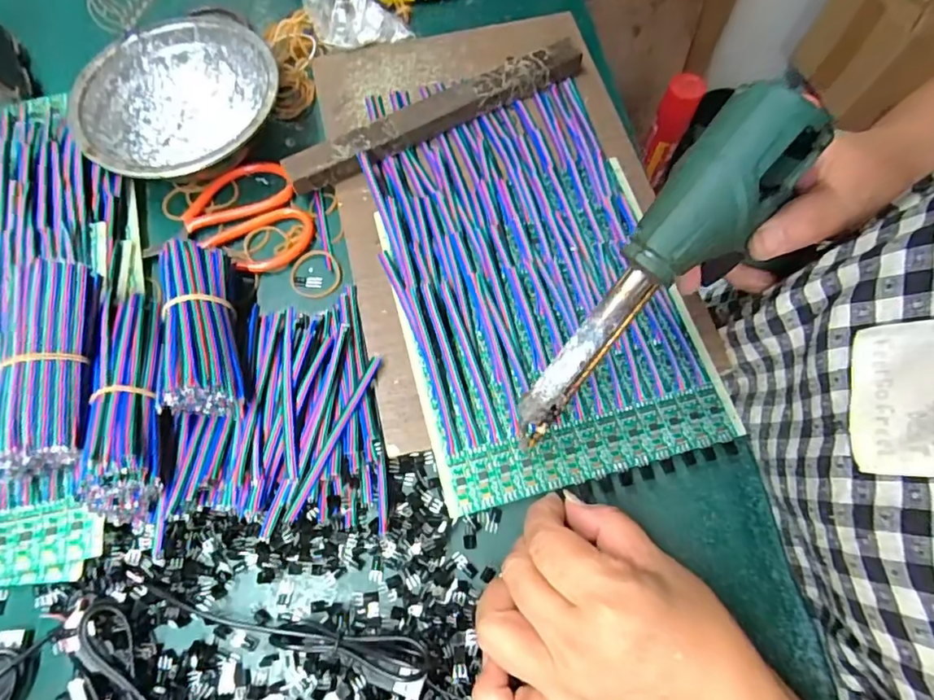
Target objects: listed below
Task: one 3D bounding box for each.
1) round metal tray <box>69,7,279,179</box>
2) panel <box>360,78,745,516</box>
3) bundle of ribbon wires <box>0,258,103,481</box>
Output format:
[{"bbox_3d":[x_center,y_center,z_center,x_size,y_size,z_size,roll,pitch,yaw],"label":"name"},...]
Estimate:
[{"bbox_3d":[-0.185,-0.158,0.355,0.123,0.039,0.123,-1,69,2],"label":"round metal tray"},{"bbox_3d":[0.033,-0.062,0.329,0.160,0.011,0.281,-14,69,-3],"label":"panel"},{"bbox_3d":[-0.212,0.008,0.276,0.036,0.035,0.107,-4,69,-2],"label":"bundle of ribbon wires"}]

